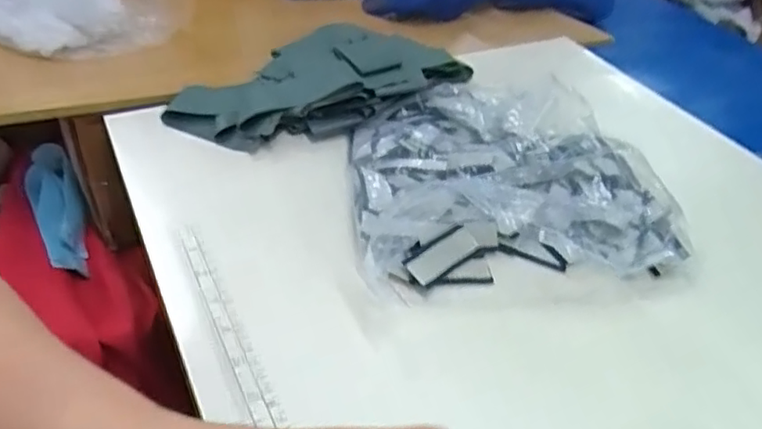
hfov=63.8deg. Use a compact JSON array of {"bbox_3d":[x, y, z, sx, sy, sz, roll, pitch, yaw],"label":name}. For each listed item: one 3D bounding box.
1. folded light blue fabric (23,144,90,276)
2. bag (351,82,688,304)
[{"bbox_3d":[-0.338,-0.006,0.639,0.047,0.035,0.147,-15,60,-23],"label":"folded light blue fabric"},{"bbox_3d":[0.090,-0.042,0.492,0.232,0.046,0.235,-2,41,-10],"label":"bag"}]

